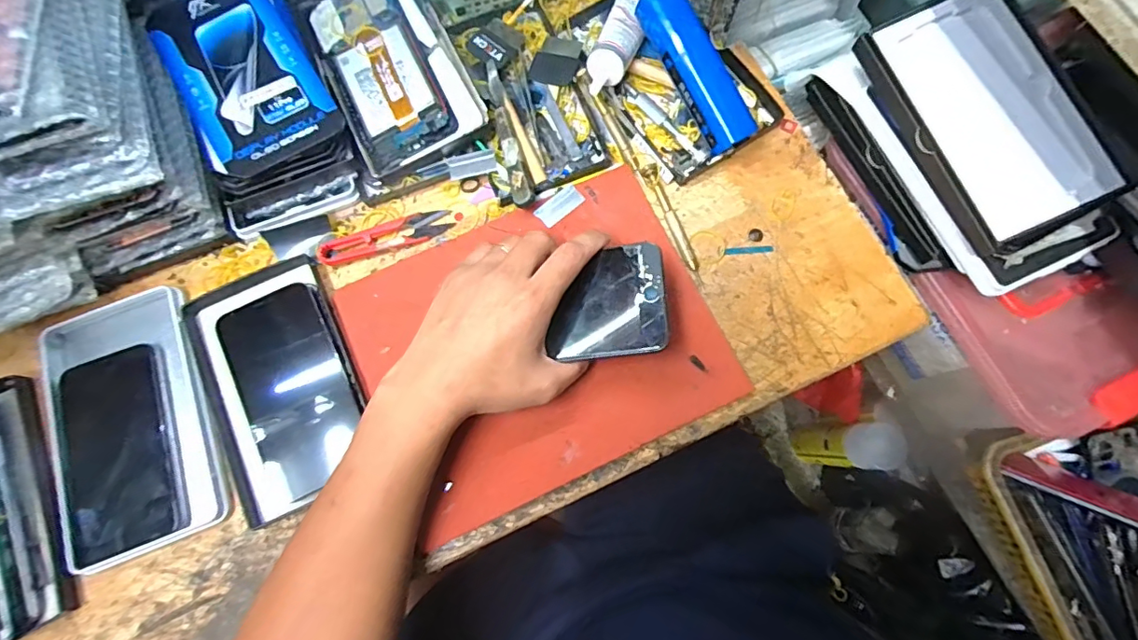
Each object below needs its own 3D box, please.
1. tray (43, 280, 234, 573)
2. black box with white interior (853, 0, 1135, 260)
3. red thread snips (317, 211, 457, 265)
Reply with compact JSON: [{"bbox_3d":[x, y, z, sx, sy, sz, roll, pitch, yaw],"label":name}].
[{"bbox_3d":[-0.307,0.070,0.378,0.103,0.020,0.183,-22,76,-5],"label":"tray"},{"bbox_3d":[0.293,-0.142,0.376,0.105,0.026,0.181,-27,82,-1],"label":"black box with white interior"},{"bbox_3d":[-0.145,-0.067,0.422,0.104,0.009,0.022,-18,76,-4],"label":"red thread snips"}]

